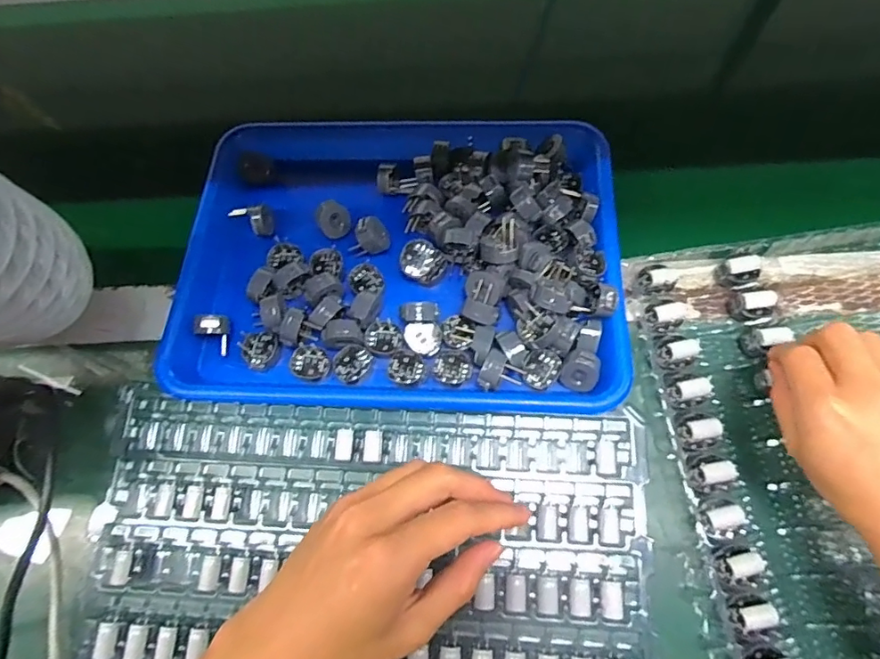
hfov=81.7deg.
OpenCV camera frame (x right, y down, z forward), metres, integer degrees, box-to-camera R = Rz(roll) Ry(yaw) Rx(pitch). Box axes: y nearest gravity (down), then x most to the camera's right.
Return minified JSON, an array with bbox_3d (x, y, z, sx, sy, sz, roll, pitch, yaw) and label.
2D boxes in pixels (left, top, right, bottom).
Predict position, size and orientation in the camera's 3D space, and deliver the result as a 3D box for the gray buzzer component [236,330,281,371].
[{"bbox_3d":[-0.132,0.014,0.371,0.024,0.015,0.028,28,75,11],"label":"gray buzzer component"}]

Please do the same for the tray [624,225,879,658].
[{"bbox_3d":[0.265,0.072,0.345,0.222,0.035,0.285,-4,70,-1],"label":"tray"}]

